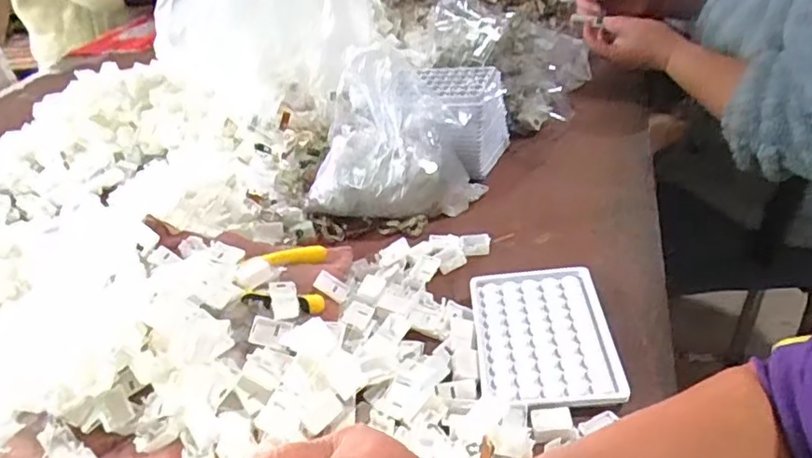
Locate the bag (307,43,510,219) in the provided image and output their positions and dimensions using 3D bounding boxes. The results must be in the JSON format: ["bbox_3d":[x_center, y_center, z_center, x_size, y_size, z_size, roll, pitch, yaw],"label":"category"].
[{"bbox_3d":[0.006,-0.112,0.647,0.159,0.139,0.206,7,37,23],"label":"bag"}]

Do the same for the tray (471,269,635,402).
[{"bbox_3d":[0.101,0.078,0.454,0.096,0.015,0.127,-6,34,6],"label":"tray"}]

